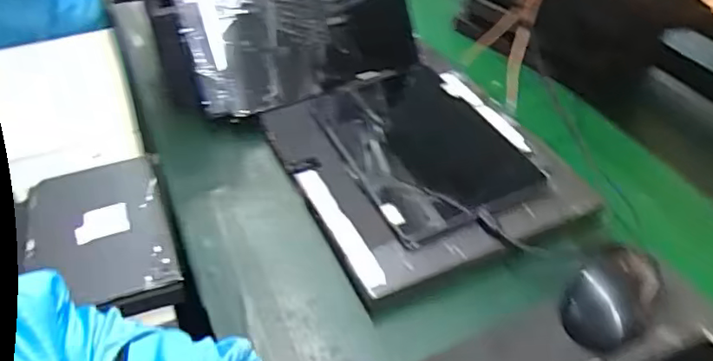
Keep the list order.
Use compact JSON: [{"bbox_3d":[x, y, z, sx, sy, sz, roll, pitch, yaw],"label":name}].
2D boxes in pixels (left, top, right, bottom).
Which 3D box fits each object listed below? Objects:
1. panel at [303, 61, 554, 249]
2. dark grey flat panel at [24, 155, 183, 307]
[{"bbox_3d":[0.074,-0.050,0.656,0.187,0.020,0.253,-16,45,-19],"label":"panel"},{"bbox_3d":[-0.323,0.060,0.738,0.161,0.017,0.232,-18,44,-15],"label":"dark grey flat panel"}]

